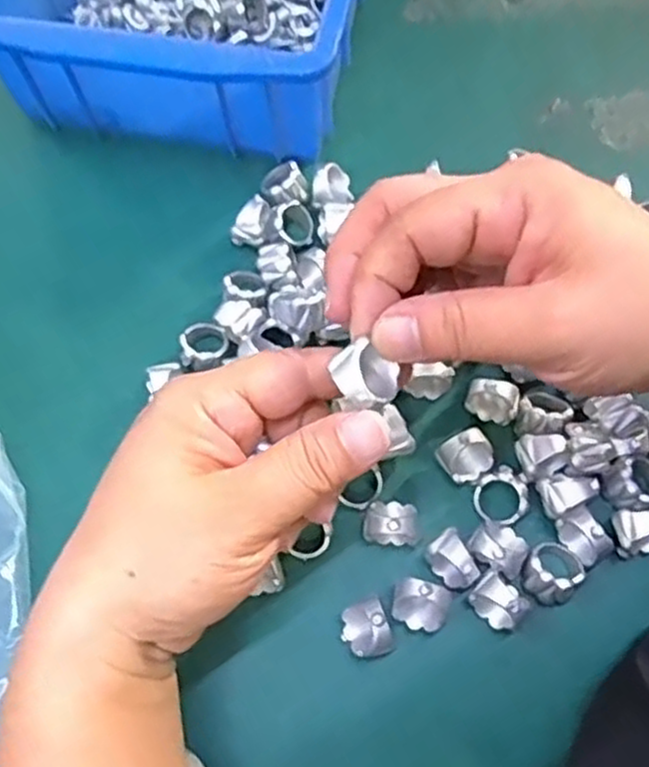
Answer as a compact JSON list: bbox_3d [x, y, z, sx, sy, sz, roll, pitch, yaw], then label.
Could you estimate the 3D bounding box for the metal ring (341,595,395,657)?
[{"bbox_3d":[0.016,0.092,0.273,0.018,0.019,0.020,-19,69,-6],"label":"metal ring"}]

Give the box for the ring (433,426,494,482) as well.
[{"bbox_3d":[0.058,0.030,0.297,0.020,0.019,0.018,-33,71,-11],"label":"ring"}]

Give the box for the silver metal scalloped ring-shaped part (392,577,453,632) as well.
[{"bbox_3d":[0.037,0.084,0.276,0.020,0.019,0.016,14,69,6],"label":"silver metal scalloped ring-shaped part"}]

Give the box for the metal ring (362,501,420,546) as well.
[{"bbox_3d":[0.027,0.054,0.289,0.023,0.020,0.017,2,68,2],"label":"metal ring"}]

